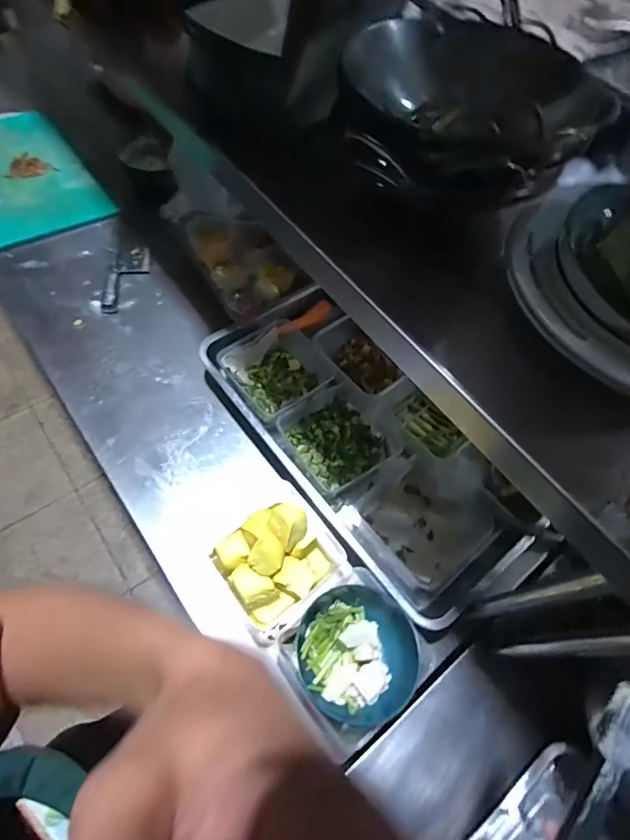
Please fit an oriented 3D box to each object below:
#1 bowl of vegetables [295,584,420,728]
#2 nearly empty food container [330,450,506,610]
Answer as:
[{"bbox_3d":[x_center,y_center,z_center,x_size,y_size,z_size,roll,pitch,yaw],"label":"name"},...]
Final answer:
[{"bbox_3d":[0.053,0.308,0.585,0.145,0.083,0.157,3,60,-5],"label":"bowl of vegetables"},{"bbox_3d":[0.175,0.161,0.711,0.199,0.098,0.201,-29,68,-21],"label":"nearly empty food container"}]

